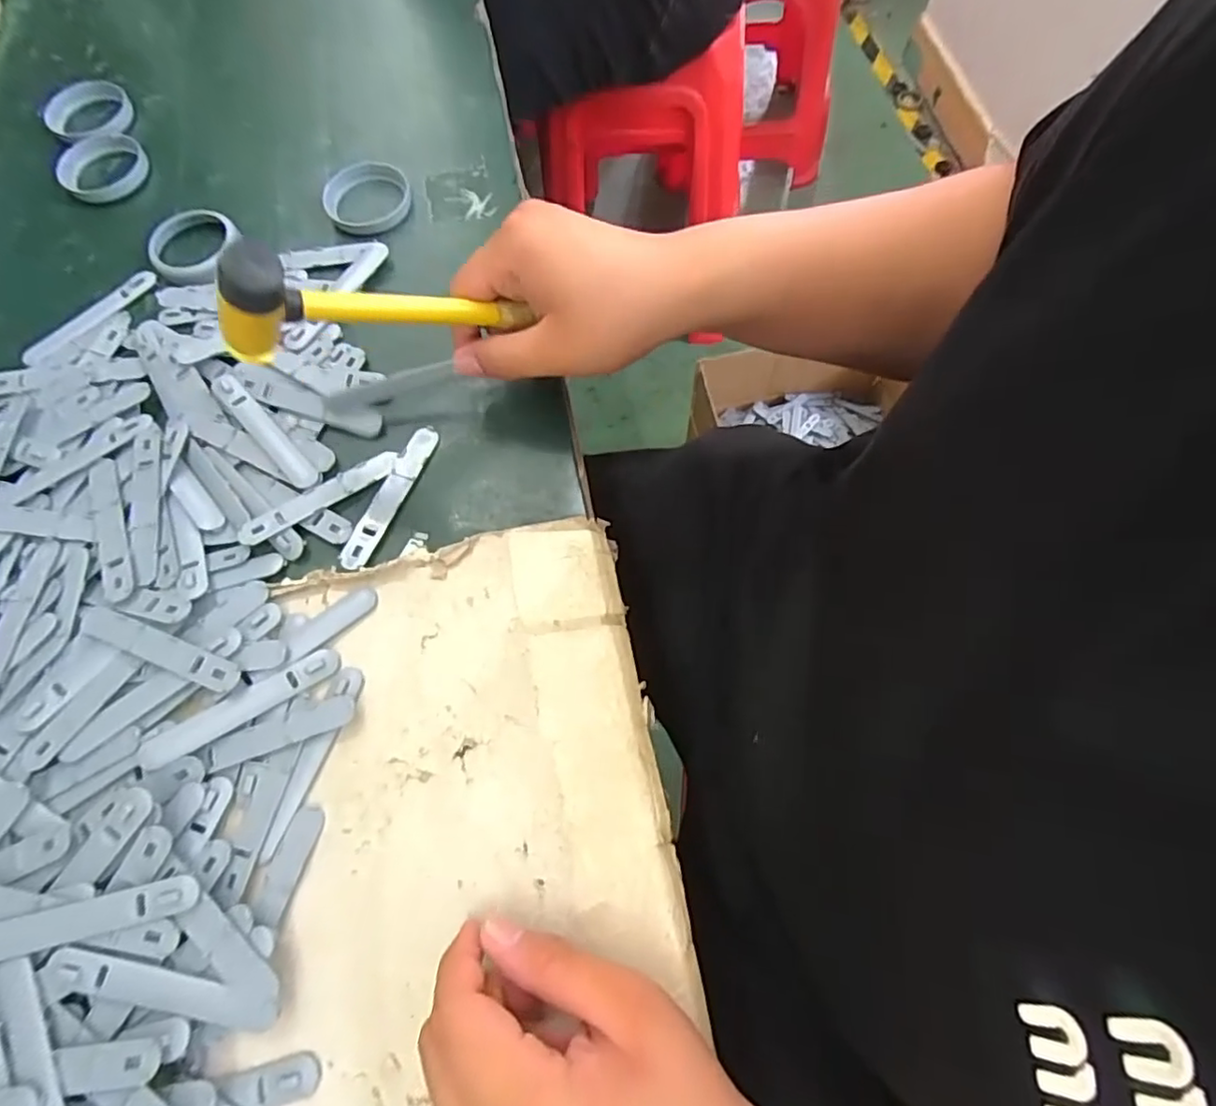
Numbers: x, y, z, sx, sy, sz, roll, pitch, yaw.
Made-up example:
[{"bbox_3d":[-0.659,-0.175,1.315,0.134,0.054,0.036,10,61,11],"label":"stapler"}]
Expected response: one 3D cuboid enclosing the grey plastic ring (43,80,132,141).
[{"bbox_3d":[-0.397,-0.336,0.477,0.060,0.012,0.060,-1,69,3],"label":"grey plastic ring"}]

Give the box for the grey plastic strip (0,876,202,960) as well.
[{"bbox_3d":[-0.243,0.158,0.261,0.135,0.006,0.017,-13,69,-2],"label":"grey plastic strip"}]

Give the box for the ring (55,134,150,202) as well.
[{"bbox_3d":[-0.370,-0.282,0.456,0.060,0.010,0.060,-1,69,3],"label":"ring"}]

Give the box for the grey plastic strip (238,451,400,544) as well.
[{"bbox_3d":[-0.163,-0.033,0.353,0.092,0.006,0.016,-33,71,-9],"label":"grey plastic strip"}]

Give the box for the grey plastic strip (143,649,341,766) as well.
[{"bbox_3d":[-0.180,0.076,0.308,0.095,0.004,0.015,-29,78,-16],"label":"grey plastic strip"}]

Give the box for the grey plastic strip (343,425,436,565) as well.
[{"bbox_3d":[-0.124,-0.034,0.355,0.016,0.005,0.094,20,71,10],"label":"grey plastic strip"}]

